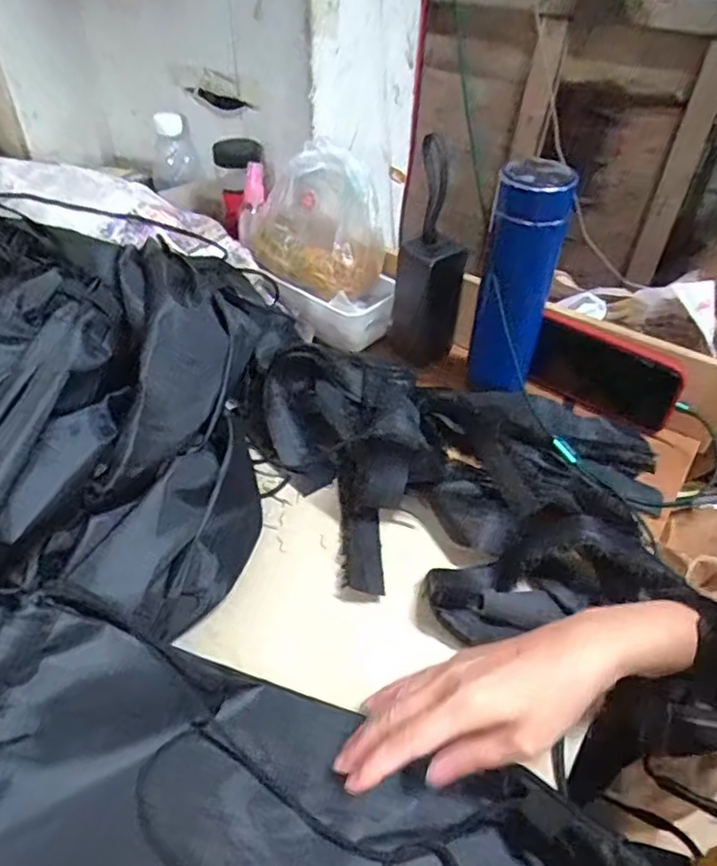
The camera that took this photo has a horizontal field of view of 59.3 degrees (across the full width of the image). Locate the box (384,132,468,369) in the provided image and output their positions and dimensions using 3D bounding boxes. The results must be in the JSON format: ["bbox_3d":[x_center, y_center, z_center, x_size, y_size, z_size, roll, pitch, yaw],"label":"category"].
[{"bbox_3d":[0.071,-0.166,0.637,0.070,0.235,0.049,10,46,7],"label":"box"}]

